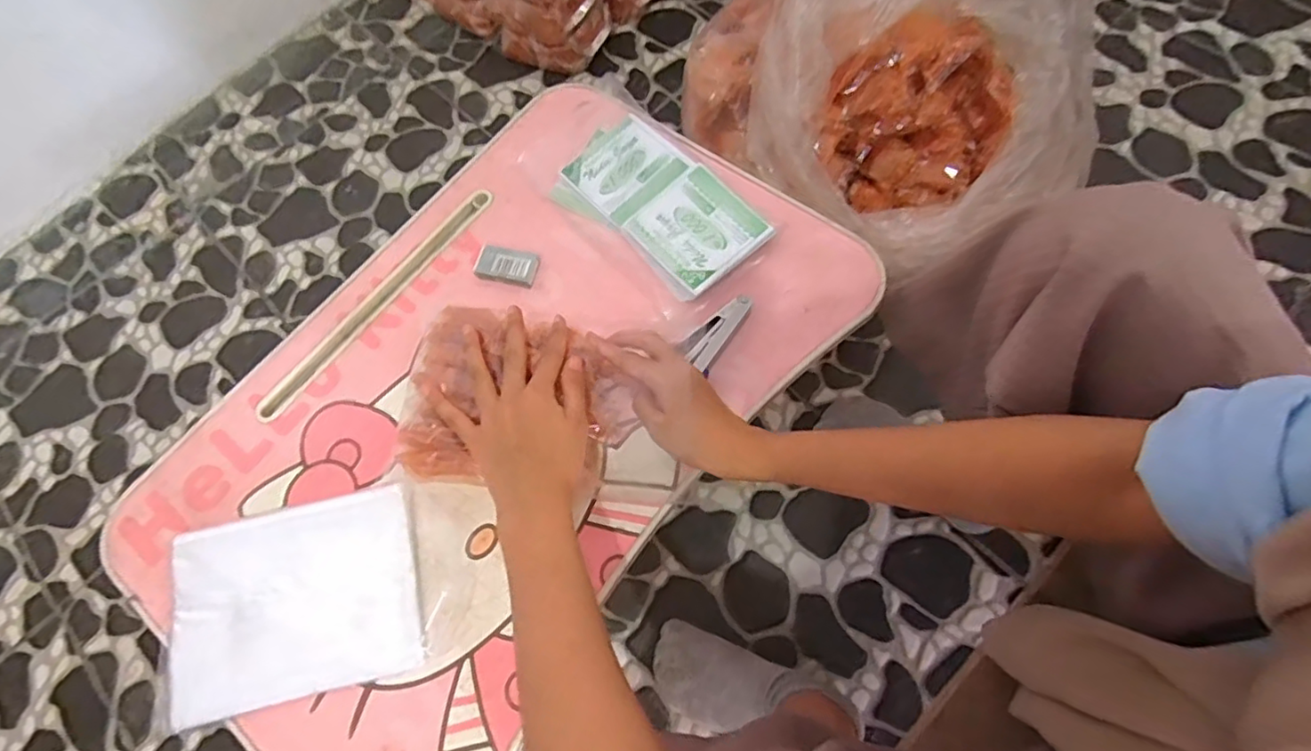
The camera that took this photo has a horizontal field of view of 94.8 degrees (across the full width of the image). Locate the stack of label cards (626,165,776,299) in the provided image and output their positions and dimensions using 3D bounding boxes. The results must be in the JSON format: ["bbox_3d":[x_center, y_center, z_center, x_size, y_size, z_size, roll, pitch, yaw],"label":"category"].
[{"bbox_3d":[0.037,-0.127,0.527,0.098,0.019,0.098,-36,70,-10],"label":"stack of label cards"}]

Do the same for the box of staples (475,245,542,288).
[{"bbox_3d":[-0.134,-0.100,0.542,0.055,0.007,0.033,11,69,9],"label":"box of staples"}]

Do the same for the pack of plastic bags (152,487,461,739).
[{"bbox_3d":[-0.260,0.161,0.446,0.212,0.022,0.136,-15,68,-2],"label":"pack of plastic bags"}]

